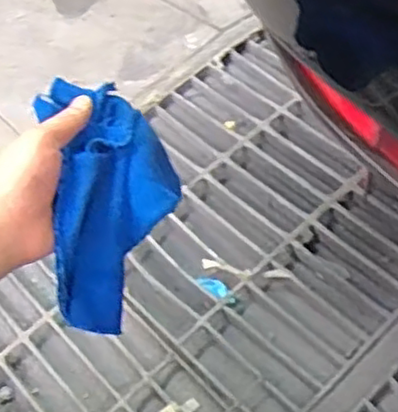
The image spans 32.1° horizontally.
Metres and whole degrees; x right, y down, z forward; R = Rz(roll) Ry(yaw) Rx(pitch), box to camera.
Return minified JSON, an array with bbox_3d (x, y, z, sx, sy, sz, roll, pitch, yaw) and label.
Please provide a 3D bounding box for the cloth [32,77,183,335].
[{"bbox_3d":[-0.074,-0.002,0.521,0.103,0.068,0.187,2,80,7],"label":"cloth"}]

